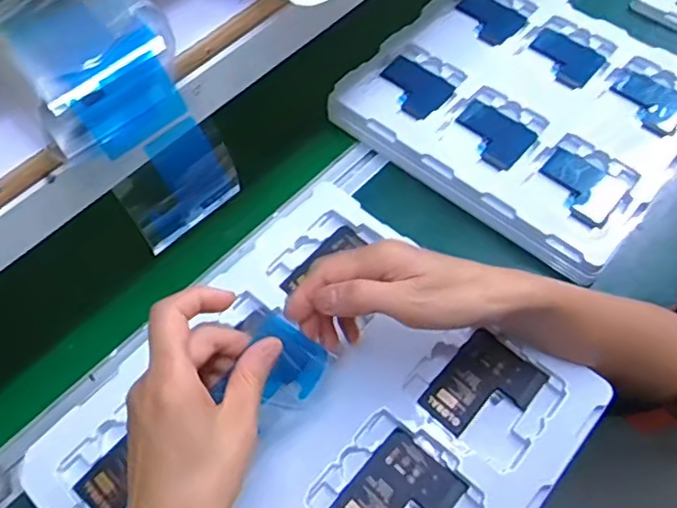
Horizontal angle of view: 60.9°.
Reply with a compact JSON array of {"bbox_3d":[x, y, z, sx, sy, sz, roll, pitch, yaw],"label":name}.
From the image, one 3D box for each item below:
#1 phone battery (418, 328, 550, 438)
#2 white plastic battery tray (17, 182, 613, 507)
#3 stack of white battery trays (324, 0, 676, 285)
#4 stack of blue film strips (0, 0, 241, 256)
[{"bbox_3d":[0.106,0.099,0.421,0.061,0.006,0.079,39,69,20],"label":"phone battery"},{"bbox_3d":[-0.014,0.123,0.400,0.281,0.017,0.308,38,69,20],"label":"white plastic battery tray"},{"bbox_3d":[0.200,-0.164,0.615,0.322,0.040,0.286,37,69,19],"label":"stack of white battery trays"},{"bbox_3d":[-0.202,-0.162,0.350,0.085,0.092,0.359,-42,82,-19],"label":"stack of blue film strips"}]

